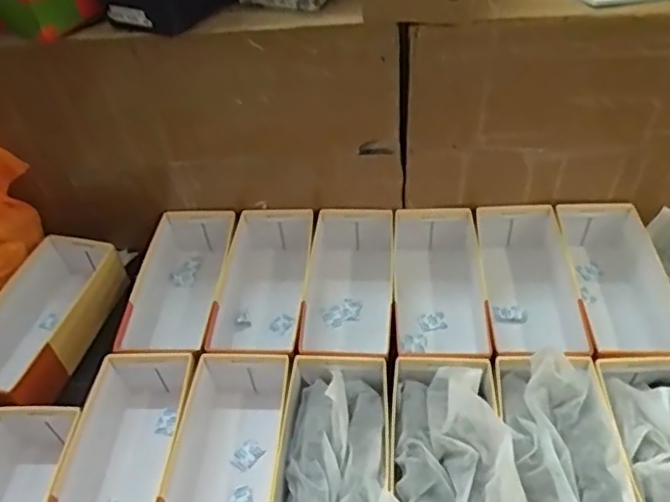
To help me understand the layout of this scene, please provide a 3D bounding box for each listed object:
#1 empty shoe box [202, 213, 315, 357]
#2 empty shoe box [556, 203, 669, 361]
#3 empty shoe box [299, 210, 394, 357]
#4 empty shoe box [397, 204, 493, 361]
[{"bbox_3d":[-0.110,0.066,0.936,0.140,0.105,0.288,-1,47,5],"label":"empty shoe box"},{"bbox_3d":[0.418,0.060,0.872,0.152,0.105,0.297,1,48,7],"label":"empty shoe box"},{"bbox_3d":[0.020,0.080,0.930,0.141,0.135,0.281,0,47,6],"label":"empty shoe box"},{"bbox_3d":[0.156,0.068,0.903,0.135,0.101,0.285,1,48,6],"label":"empty shoe box"}]

